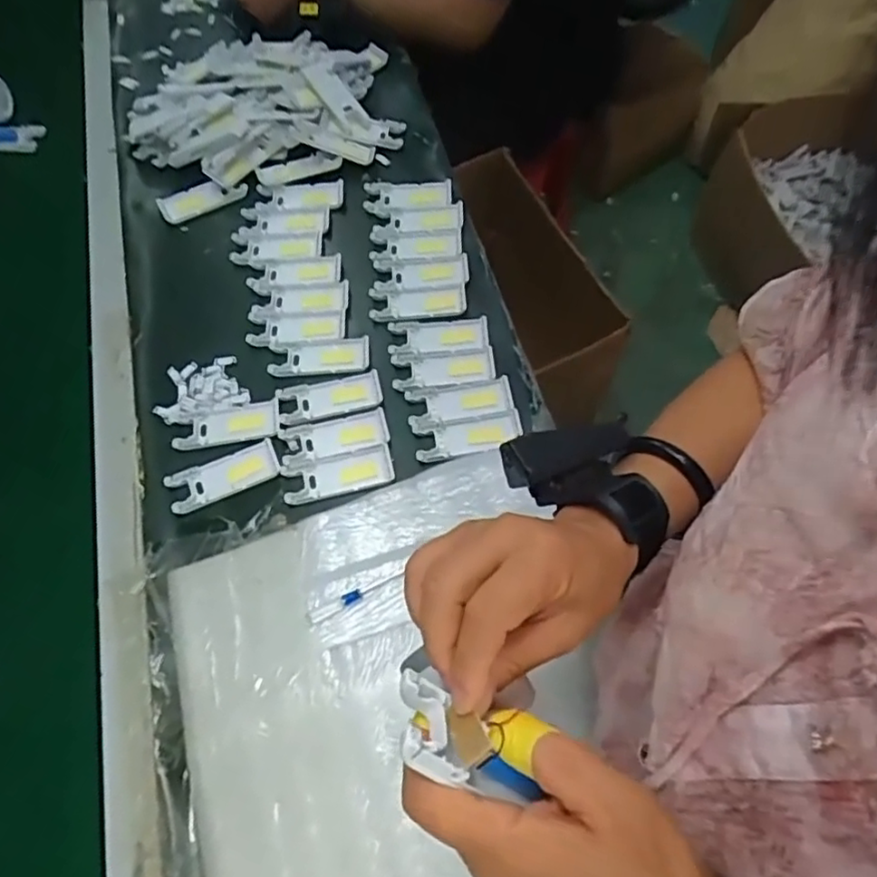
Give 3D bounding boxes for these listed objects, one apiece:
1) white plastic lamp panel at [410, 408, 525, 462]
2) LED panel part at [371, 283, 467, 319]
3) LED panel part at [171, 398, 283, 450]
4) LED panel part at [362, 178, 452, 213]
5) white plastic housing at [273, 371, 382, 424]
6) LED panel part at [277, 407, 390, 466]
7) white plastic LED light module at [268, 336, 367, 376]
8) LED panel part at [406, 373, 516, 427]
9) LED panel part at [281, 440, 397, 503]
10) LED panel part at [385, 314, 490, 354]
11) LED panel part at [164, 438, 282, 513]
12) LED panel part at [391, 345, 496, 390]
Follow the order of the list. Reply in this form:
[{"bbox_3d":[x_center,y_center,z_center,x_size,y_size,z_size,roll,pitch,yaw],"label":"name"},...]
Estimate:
[{"bbox_3d":[0.029,-0.004,0.623,0.102,0.005,0.041,-8,64,-2],"label":"white plastic lamp panel"},{"bbox_3d":[-0.022,-0.152,0.699,0.104,0.012,0.045,-3,64,0],"label":"LED panel part"},{"bbox_3d":[-0.212,-0.015,0.639,0.102,0.004,0.043,-7,64,-2],"label":"LED panel part"},{"bbox_3d":[-0.037,-0.296,0.768,0.104,0.008,0.046,-3,64,0],"label":"LED panel part"},{"bbox_3d":[-0.110,-0.043,0.650,0.103,0.004,0.041,-12,64,-4],"label":"white plastic housing"},{"bbox_3d":[-0.104,-0.003,0.633,0.104,0.006,0.042,-14,64,-5],"label":"LED panel part"},{"bbox_3d":[-0.126,-0.087,0.674,0.104,0.007,0.044,-1,64,1],"label":"white plastic LED light module"},{"bbox_3d":[0.021,-0.039,0.642,0.103,0.008,0.040,-9,64,-3],"label":"LED panel part"},{"bbox_3d":[-0.096,0.034,0.615,0.103,0.010,0.042,-12,64,-4],"label":"LED panel part"},{"bbox_3d":[0.000,-0.113,0.677,0.104,0.008,0.041,-6,64,-1],"label":"LED panel part"},{"bbox_3d":[-0.207,0.035,0.613,0.104,0.004,0.042,-23,65,-10],"label":"LED panel part"},{"bbox_3d":[0.005,-0.076,0.665,0.104,0.005,0.042,-7,64,-2],"label":"LED panel part"}]

